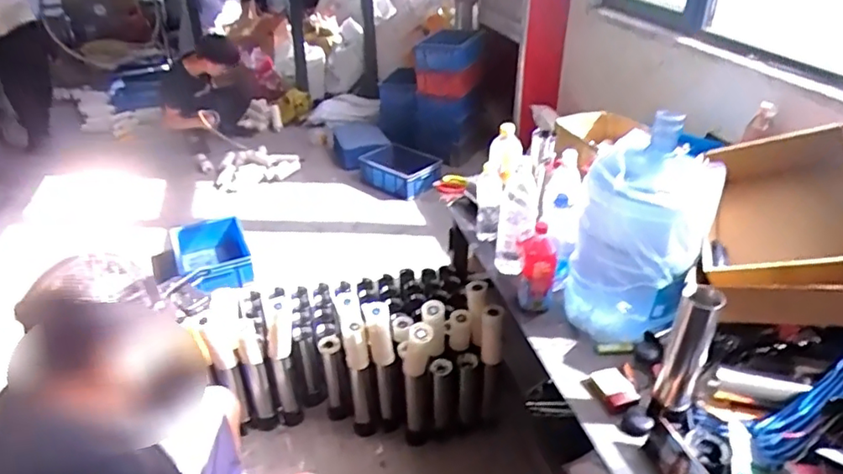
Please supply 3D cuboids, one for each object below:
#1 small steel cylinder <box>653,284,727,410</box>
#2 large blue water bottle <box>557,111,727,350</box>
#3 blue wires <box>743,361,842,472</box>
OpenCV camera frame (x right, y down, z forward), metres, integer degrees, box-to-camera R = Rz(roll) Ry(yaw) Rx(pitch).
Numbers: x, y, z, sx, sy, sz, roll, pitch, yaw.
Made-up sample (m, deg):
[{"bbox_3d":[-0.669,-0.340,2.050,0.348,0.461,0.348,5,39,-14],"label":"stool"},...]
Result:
[{"bbox_3d":[0.473,0.201,1.029,0.066,0.240,0.056,16,36,25],"label":"small steel cylinder"},{"bbox_3d":[0.484,-0.024,1.280,0.274,0.415,0.246,10,34,17],"label":"large blue water bottle"},{"bbox_3d":[0.706,0.277,1.012,0.326,0.053,0.090,-32,40,-12],"label":"blue wires"}]

